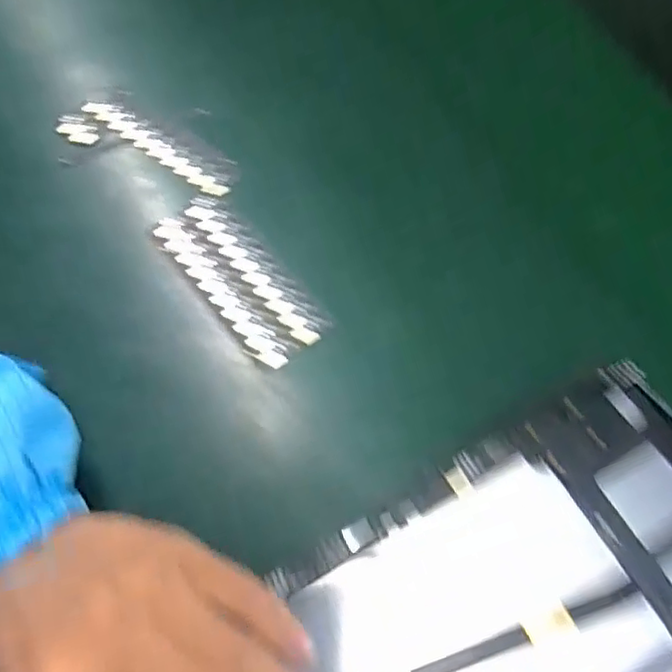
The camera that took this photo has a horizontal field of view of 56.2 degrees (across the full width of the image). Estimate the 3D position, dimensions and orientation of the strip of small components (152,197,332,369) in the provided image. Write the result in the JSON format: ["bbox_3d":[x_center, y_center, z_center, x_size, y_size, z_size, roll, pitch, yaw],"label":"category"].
[{"bbox_3d":[-0.050,-0.031,0.327,0.041,0.006,0.104,-36,71,-16],"label":"strip of small components"}]

